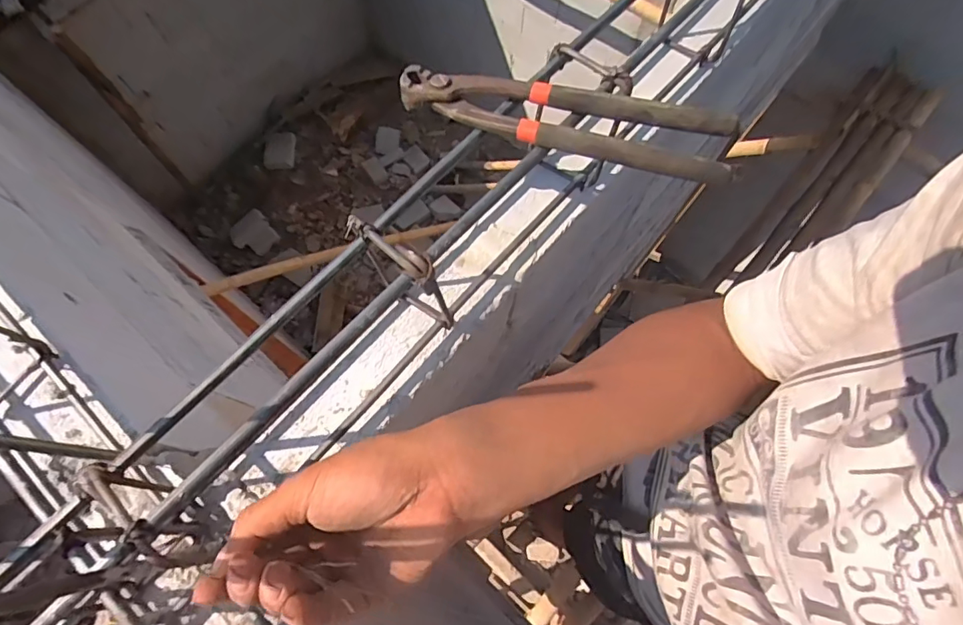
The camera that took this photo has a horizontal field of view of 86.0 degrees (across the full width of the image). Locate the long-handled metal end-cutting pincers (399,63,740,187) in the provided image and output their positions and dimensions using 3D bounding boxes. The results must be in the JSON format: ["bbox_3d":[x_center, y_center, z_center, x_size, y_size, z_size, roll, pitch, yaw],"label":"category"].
[{"bbox_3d":[0.053,-0.129,0.339,0.217,0.022,0.049,17,71,5],"label":"long-handled metal end-cutting pincers"}]

